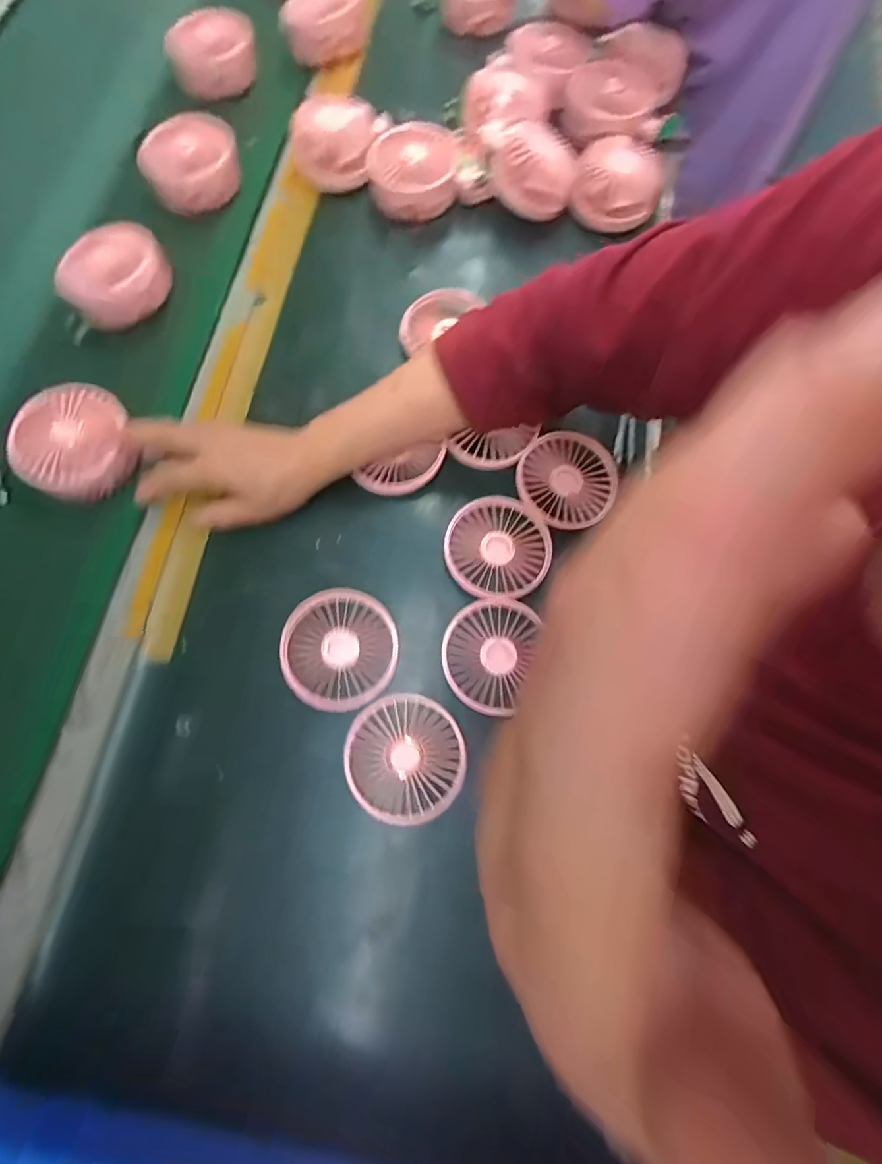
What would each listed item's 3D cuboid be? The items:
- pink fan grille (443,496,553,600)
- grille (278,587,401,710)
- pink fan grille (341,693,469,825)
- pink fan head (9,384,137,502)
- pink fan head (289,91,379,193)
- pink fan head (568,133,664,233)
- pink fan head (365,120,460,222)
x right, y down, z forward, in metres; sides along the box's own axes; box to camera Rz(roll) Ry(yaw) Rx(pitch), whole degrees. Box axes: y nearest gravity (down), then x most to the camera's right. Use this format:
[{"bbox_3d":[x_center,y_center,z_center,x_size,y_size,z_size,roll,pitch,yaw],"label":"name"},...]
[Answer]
[{"bbox_3d":[0.048,-0.029,0.422,0.087,0.006,0.089,0,74,-1],"label":"pink fan grille"},{"bbox_3d":[-0.079,0.051,0.391,0.088,0.009,0.090,-6,74,-3],"label":"grille"},{"bbox_3d":[-0.027,0.128,0.367,0.086,0.010,0.085,0,74,-1],"label":"pink fan grille"},{"bbox_3d":[-0.310,-0.120,0.422,0.097,0.034,0.092,0,74,-1],"label":"pink fan head"},{"bbox_3d":[-0.111,-0.464,0.527,0.089,0.040,0.085,-6,74,-3],"label":"pink fan head"},{"bbox_3d":[0.185,-0.418,0.523,0.088,0.038,0.089,17,75,4],"label":"pink fan head"},{"bbox_3d":[-0.028,-0.421,0.521,0.091,0.054,0.093,-6,74,-3],"label":"pink fan head"}]

